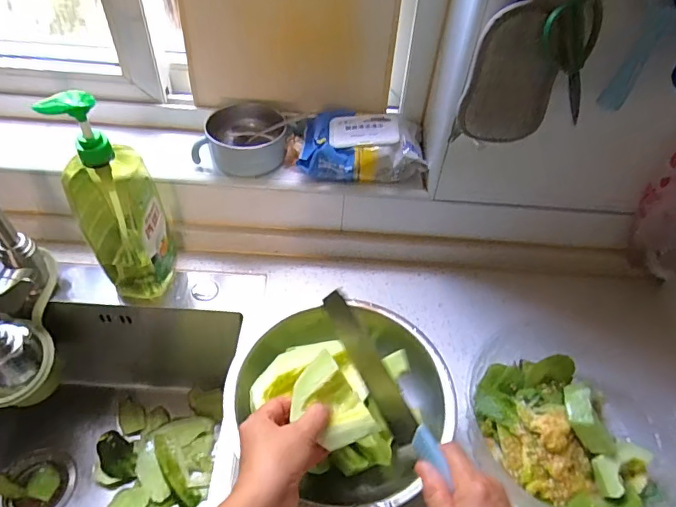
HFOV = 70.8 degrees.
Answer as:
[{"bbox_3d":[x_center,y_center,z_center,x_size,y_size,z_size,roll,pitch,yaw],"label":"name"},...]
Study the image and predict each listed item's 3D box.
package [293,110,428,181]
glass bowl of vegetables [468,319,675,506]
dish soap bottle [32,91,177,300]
[{"bbox_3d":[0.037,-0.156,0.680,0.171,0.057,0.096,3,47,-4],"label":"package"},{"bbox_3d":[0.287,0.189,0.575,0.242,0.064,0.259,3,47,-4],"label":"glass bowl of vegetables"},{"bbox_3d":[-0.276,-0.066,0.600,0.095,0.281,0.084,7,47,0],"label":"dish soap bottle"}]

